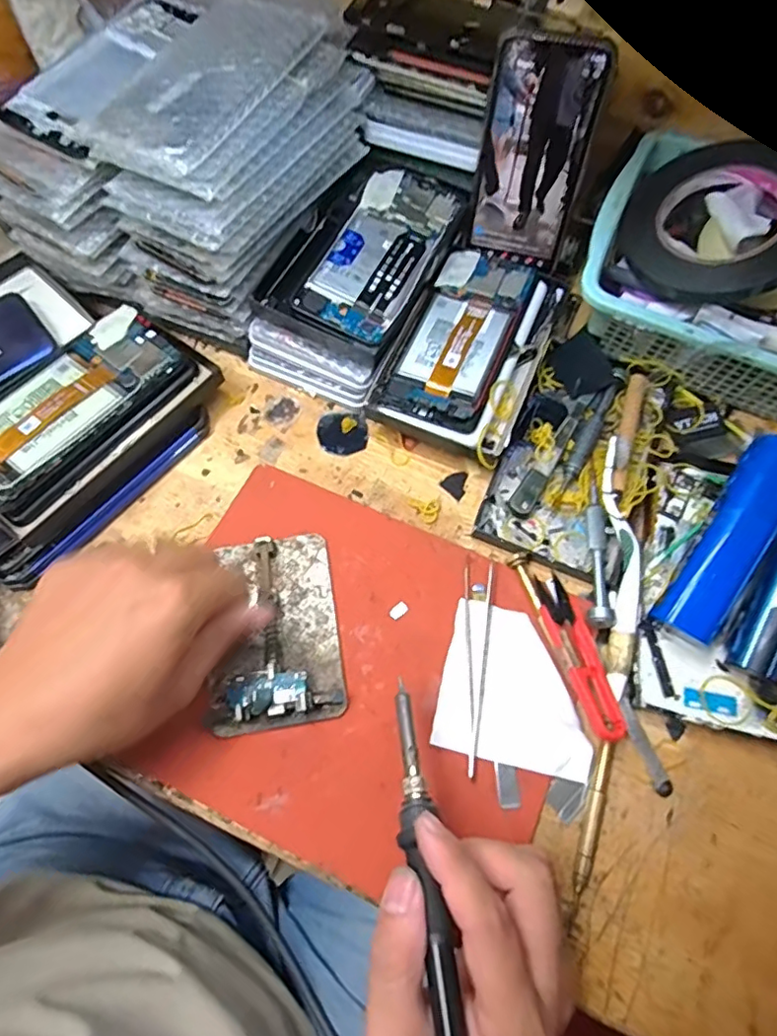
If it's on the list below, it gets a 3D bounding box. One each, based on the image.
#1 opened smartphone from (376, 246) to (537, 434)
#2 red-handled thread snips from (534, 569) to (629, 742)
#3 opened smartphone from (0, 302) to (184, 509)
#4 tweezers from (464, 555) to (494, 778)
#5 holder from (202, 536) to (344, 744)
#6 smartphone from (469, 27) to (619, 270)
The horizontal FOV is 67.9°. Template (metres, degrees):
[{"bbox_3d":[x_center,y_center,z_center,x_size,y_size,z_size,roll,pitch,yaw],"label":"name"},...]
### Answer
[{"bbox_3d":[0.055,-0.138,0.426,0.072,0.009,0.160,22,68,10],"label":"opened smartphone"},{"bbox_3d":[0.114,0.081,0.346,0.027,0.022,0.098,-18,68,-7],"label":"red-handled thread snips"},{"bbox_3d":[-0.222,-0.082,0.398,0.071,0.012,0.163,36,72,14],"label":"opened smartphone"},{"bbox_3d":[0.053,0.085,0.350,0.018,0.006,0.127,6,67,3],"label":"tweezers"},{"bbox_3d":[-0.072,0.068,0.353,0.079,0.019,0.115,-9,69,-4],"label":"holder"},{"bbox_3d":[0.106,-0.257,0.413,0.073,0.136,0.005,15,47,7],"label":"smartphone"}]

